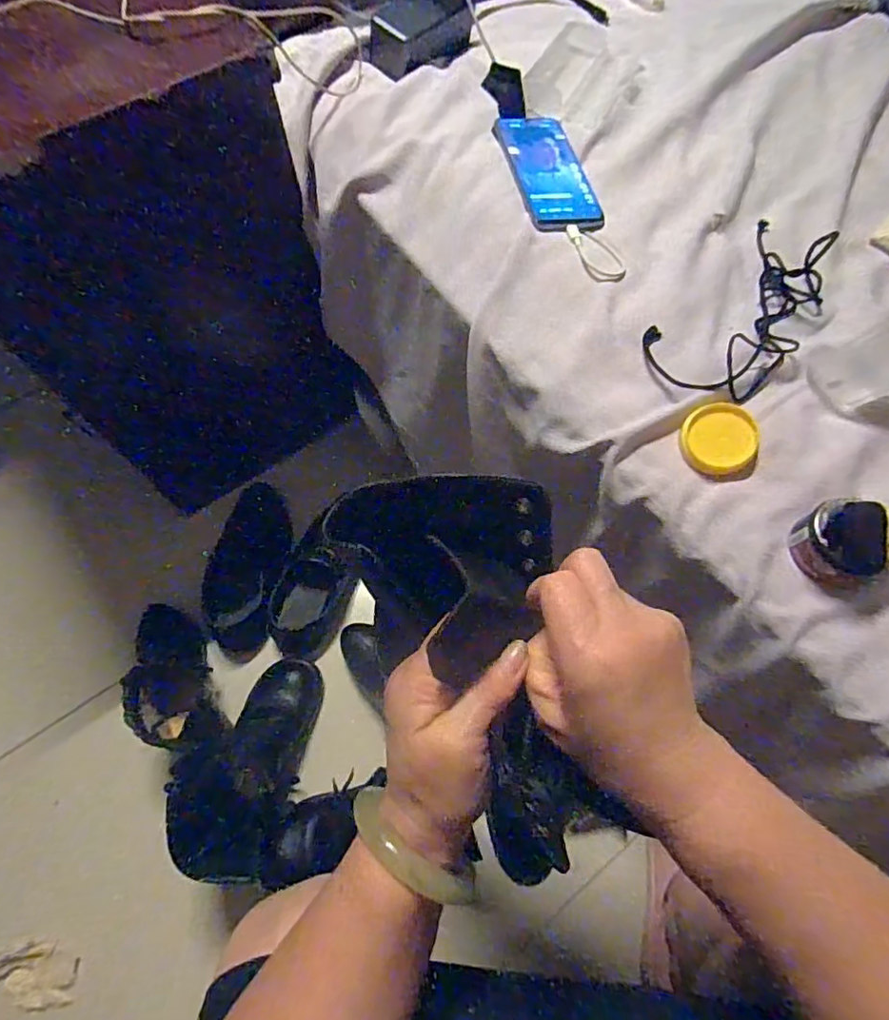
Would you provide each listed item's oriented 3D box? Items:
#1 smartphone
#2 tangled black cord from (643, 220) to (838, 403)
[{"bbox_3d":[0.102,-0.343,0.544,0.074,0.010,0.164,-11,68,-7],"label":"smartphone"},{"bbox_3d":[0.265,-0.177,0.462,0.099,0.032,0.209,43,72,15],"label":"tangled black cord"}]

